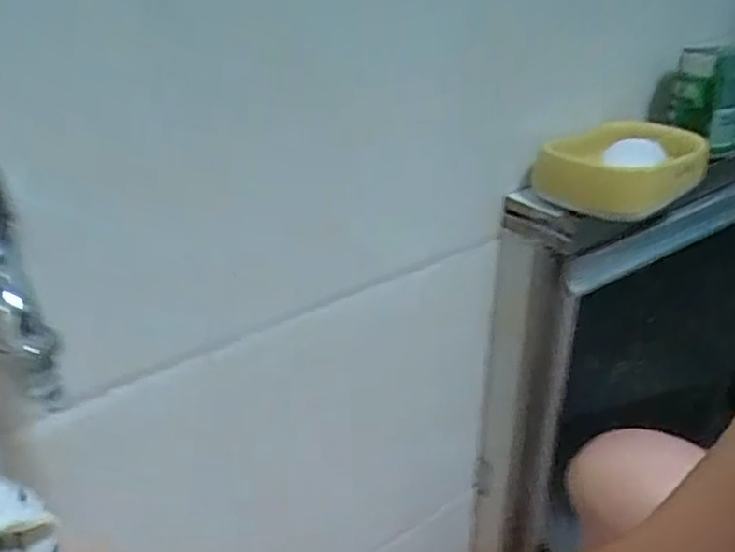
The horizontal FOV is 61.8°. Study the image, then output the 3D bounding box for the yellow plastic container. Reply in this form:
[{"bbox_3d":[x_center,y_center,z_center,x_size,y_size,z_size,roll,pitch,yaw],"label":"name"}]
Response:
[{"bbox_3d":[0.204,-0.089,0.492,0.155,0.038,0.093,-23,36,-35],"label":"yellow plastic container"}]

